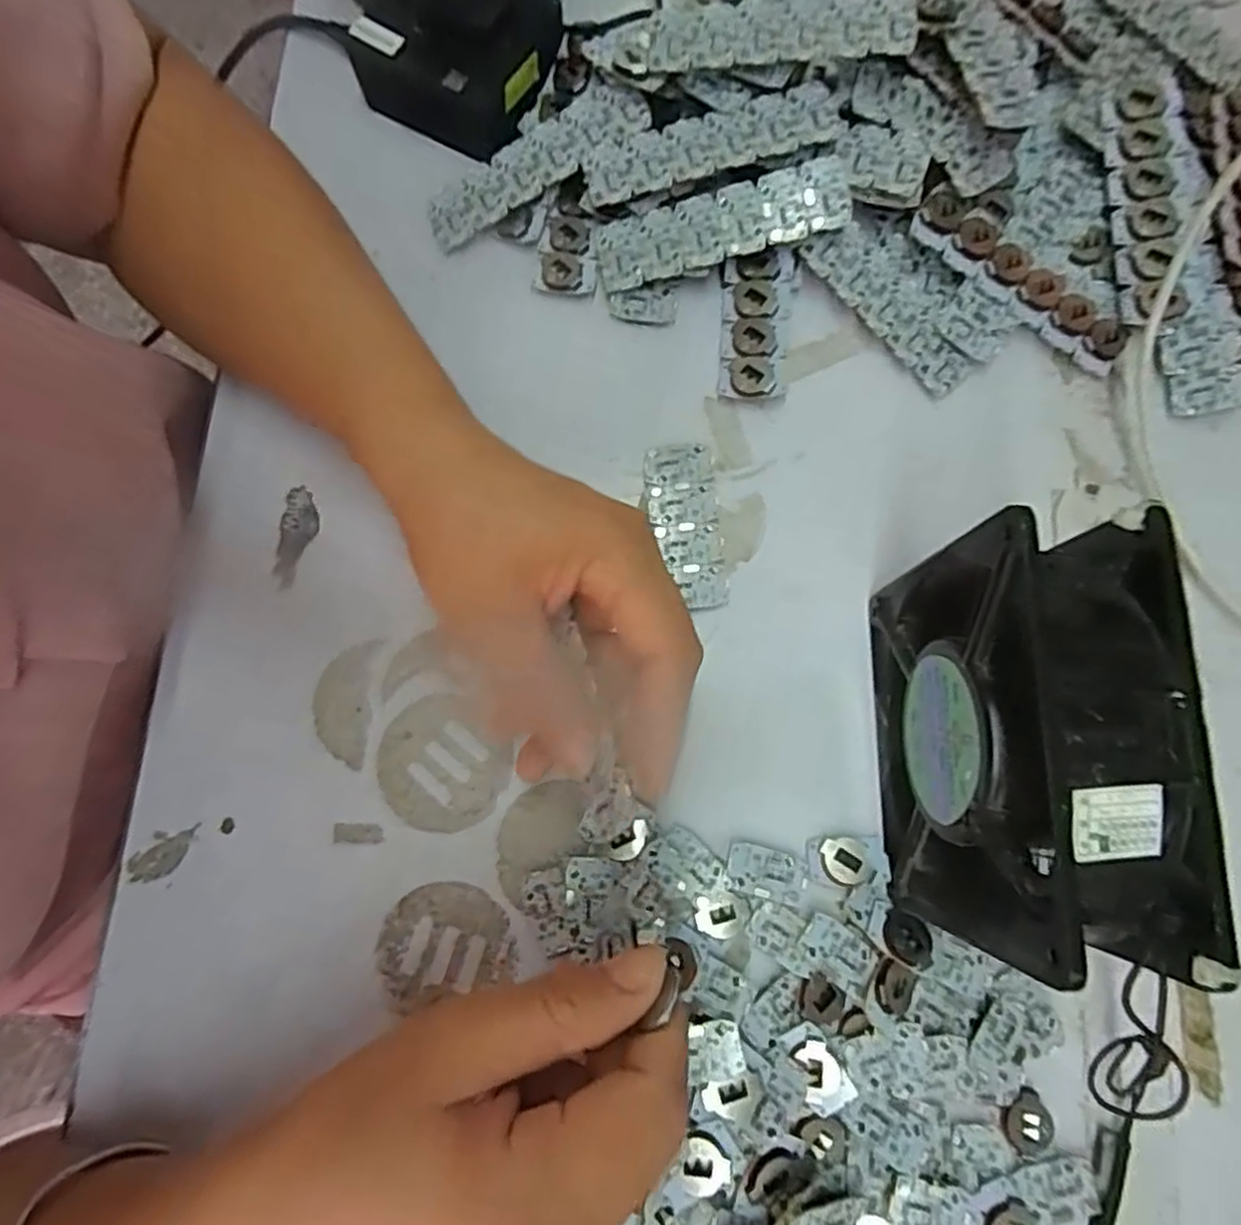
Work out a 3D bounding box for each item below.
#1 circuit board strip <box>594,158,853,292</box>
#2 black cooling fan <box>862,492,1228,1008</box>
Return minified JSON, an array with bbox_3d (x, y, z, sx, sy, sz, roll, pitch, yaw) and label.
[{"bbox_3d":[0.043,-0.168,0.315,0.109,0.005,0.030,-10,96,10],"label":"circuit board strip"},{"bbox_3d":[0.121,0.043,0.230,0.044,0.116,0.128,3,78,1],"label":"black cooling fan"}]

